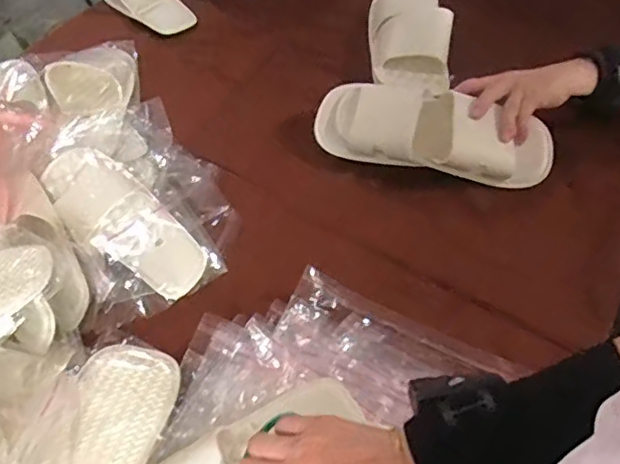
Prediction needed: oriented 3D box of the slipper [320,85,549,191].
[{"bbox_3d":[0.162,-0.134,0.764,0.302,0.056,0.115,11,88,18],"label":"slipper"}]

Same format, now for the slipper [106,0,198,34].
[{"bbox_3d":[-0.286,-0.411,1.025,0.094,0.047,0.211,-39,61,-21],"label":"slipper"}]

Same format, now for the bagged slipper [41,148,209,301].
[{"bbox_3d":[-0.225,-0.012,0.691,0.230,0.045,0.094,40,65,5],"label":"bagged slipper"}]

